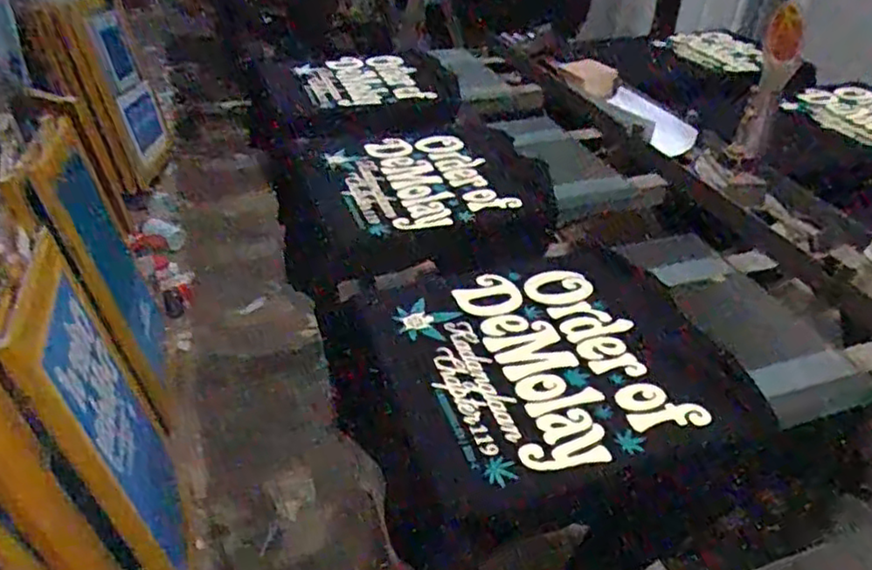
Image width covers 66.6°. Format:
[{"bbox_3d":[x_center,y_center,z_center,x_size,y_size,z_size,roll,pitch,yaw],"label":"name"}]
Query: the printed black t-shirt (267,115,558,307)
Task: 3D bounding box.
[{"bbox_3d":[-0.042,-0.174,1.333,0.545,0.145,0.385,-13,39,-19],"label":"printed black t-shirt"}]

